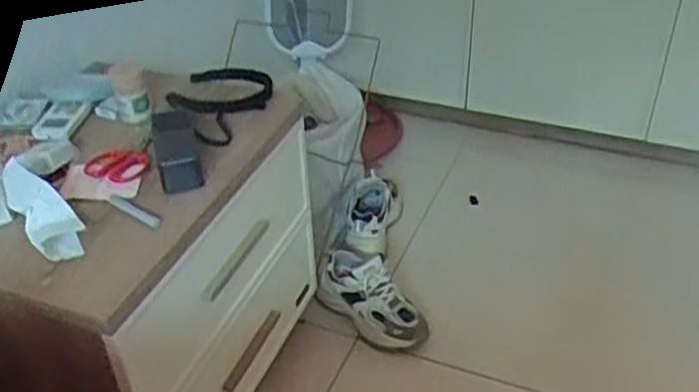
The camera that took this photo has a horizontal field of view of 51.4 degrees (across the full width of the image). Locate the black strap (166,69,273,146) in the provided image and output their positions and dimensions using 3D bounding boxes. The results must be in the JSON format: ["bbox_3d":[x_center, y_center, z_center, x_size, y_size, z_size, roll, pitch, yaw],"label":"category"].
[{"bbox_3d":[-0.202,-0.145,1.104,0.149,0.035,0.164,20,43,26],"label":"black strap"}]

